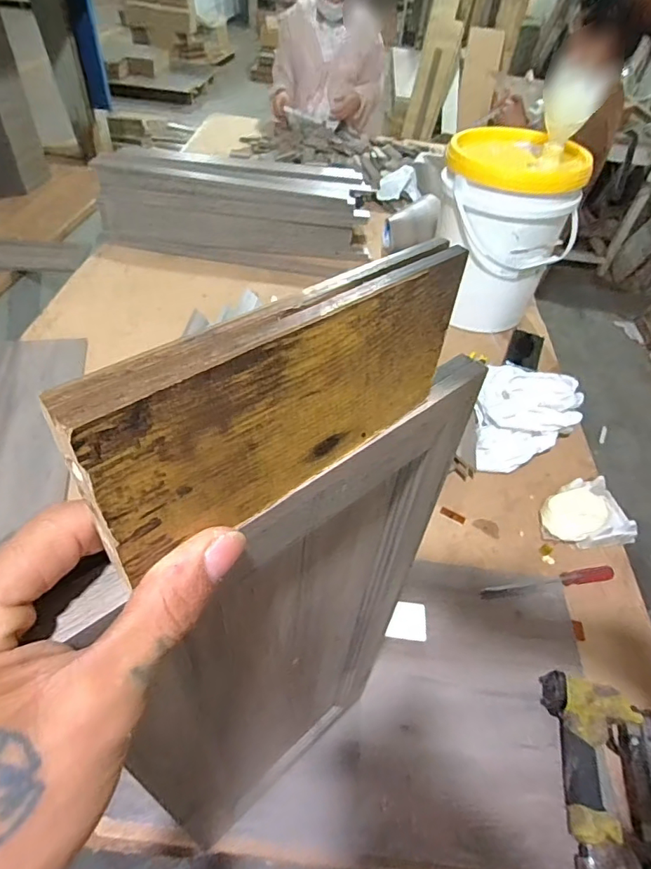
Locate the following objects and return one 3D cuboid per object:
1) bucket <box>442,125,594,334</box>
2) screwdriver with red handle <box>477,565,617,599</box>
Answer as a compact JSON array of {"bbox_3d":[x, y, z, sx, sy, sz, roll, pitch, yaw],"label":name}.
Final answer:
[{"bbox_3d":[0.413,-0.486,1.195,0.297,0.407,0.281,18,48,9],"label":"bucket"},{"bbox_3d":[0.348,0.231,0.771,0.217,0.024,0.024,-4,49,-11],"label":"screwdriver with red handle"}]

